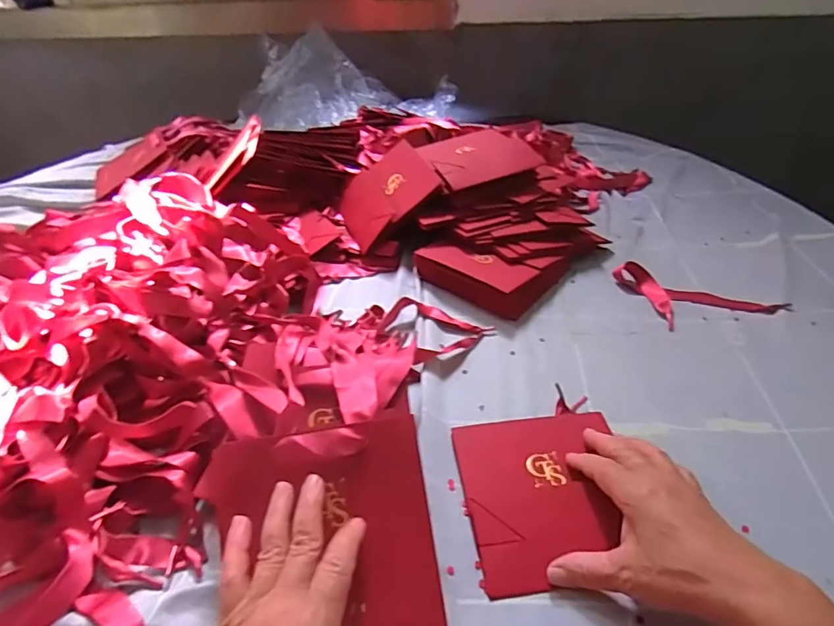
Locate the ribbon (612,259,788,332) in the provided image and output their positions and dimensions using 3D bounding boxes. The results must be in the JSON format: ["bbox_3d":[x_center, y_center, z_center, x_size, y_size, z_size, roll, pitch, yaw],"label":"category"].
[{"bbox_3d":[0.331,-0.029,0.591,0.164,0.015,0.097,-7,44,-4],"label":"ribbon"}]

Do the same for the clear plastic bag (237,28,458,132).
[{"bbox_3d":[-0.153,-0.510,1.117,0.454,0.132,0.209,5,39,10],"label":"clear plastic bag"}]

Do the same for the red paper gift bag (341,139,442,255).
[{"bbox_3d":[-0.049,-0.169,0.700,0.136,0.010,0.154,-40,44,8],"label":"red paper gift bag"}]

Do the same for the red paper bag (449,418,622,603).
[{"bbox_3d":[0.104,0.140,0.401,0.127,0.012,0.138,-7,35,-4],"label":"red paper bag"}]

